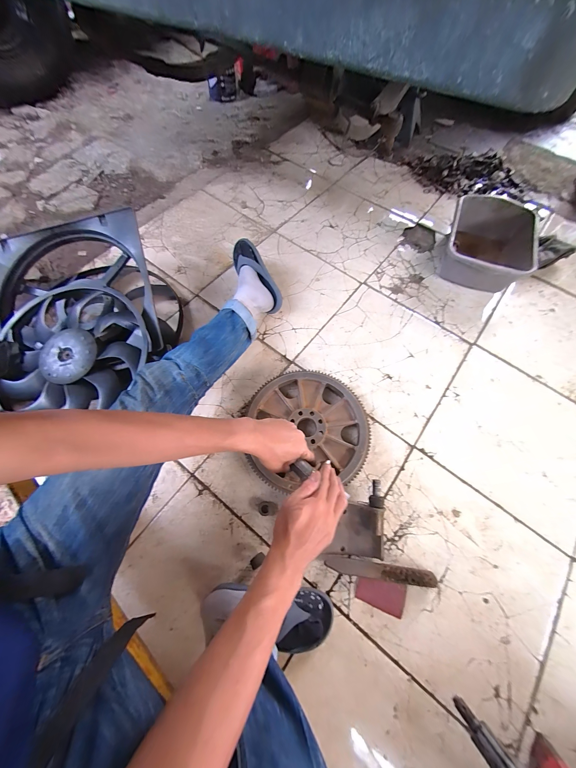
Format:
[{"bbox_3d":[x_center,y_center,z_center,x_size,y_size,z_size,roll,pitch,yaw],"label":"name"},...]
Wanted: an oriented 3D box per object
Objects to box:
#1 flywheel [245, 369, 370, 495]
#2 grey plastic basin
[{"bbox_3d":[0.056,0.111,0.670,0.285,0.064,0.292,-9,68,-2],"label":"flywheel"},{"bbox_3d":[0.680,-0.473,0.880,0.264,0.131,0.321,25,71,12],"label":"grey plastic basin"}]

